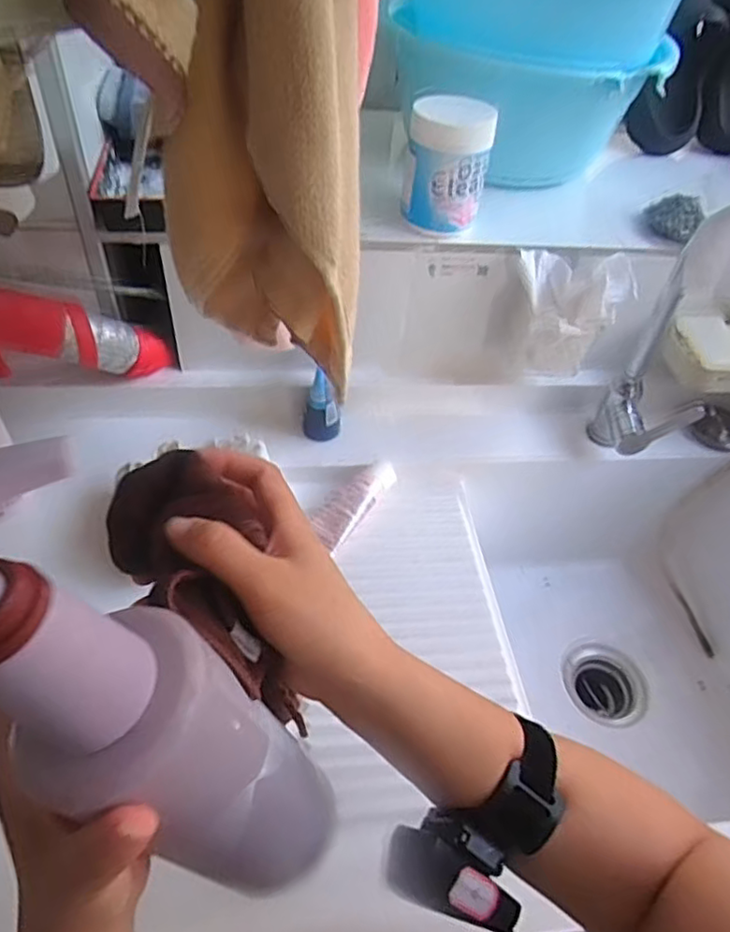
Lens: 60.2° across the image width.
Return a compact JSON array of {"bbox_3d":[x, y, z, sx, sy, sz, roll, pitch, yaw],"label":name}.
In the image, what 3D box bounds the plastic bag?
[{"bbox_3d":[0.246,-0.179,0.752,0.127,0.128,0.085,-7,49,-12],"label":"plastic bag"}]

